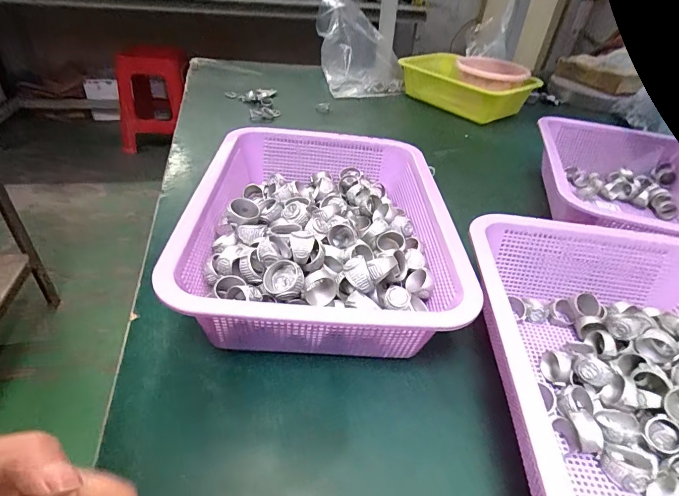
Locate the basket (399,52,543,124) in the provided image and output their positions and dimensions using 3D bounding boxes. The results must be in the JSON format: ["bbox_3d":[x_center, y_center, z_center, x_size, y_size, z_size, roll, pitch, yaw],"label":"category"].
[{"bbox_3d":[0.271,-0.353,0.874,0.151,0.078,0.248,-22,44,-30],"label":"basket"}]

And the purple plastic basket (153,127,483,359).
[{"bbox_3d":[-0.017,-0.018,0.393,0.219,0.084,0.301,2,37,-2],"label":"purple plastic basket"}]

